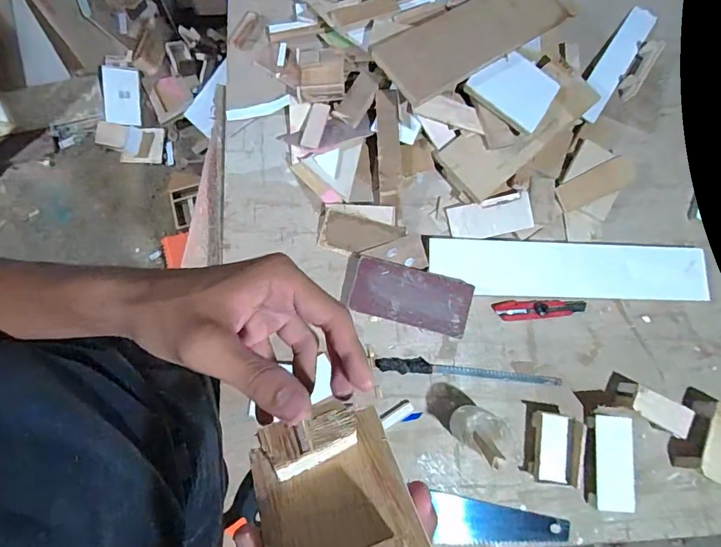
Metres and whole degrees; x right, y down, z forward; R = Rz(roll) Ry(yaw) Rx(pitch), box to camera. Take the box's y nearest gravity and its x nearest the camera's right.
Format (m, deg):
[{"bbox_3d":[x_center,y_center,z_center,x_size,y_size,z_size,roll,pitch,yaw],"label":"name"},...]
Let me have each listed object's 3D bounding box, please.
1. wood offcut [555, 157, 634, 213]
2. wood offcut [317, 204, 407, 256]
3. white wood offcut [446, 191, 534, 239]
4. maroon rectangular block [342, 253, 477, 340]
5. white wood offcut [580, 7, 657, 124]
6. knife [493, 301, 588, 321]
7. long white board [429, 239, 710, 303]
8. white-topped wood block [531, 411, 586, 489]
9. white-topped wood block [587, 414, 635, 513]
[{"bbox_3d":[0.424,-0.161,0.803,0.133,0.014,0.054,-27,77,7],"label":"wood offcut"},{"bbox_3d":[0.000,-0.075,0.759,0.144,0.033,0.081,2,78,-5],"label":"wood offcut"},{"bbox_3d":[0.230,-0.098,0.783,0.147,0.011,0.064,-13,94,-5],"label":"white wood offcut"},{"bbox_3d":[0.076,0.036,0.732,0.207,0.026,0.093,16,77,-2],"label":"maroon rectangular block"},{"bbox_3d":[0.500,-0.415,0.864,0.056,0.016,0.329,37,71,0],"label":"white wood offcut"},{"bbox_3d":[0.312,0.063,0.770,0.160,0.014,0.033,-3,78,-6],"label":"knife"},{"bbox_3d":[0.363,-0.004,0.773,0.487,0.014,0.100,2,80,-4],"label":"long white board"},{"bbox_3d":[0.315,0.280,0.706,0.069,0.062,0.106,10,77,-3],"label":"white-topped wood block"},{"bbox_3d":[0.409,0.307,0.723,0.067,0.025,0.142,7,77,-4],"label":"white-topped wood block"}]

